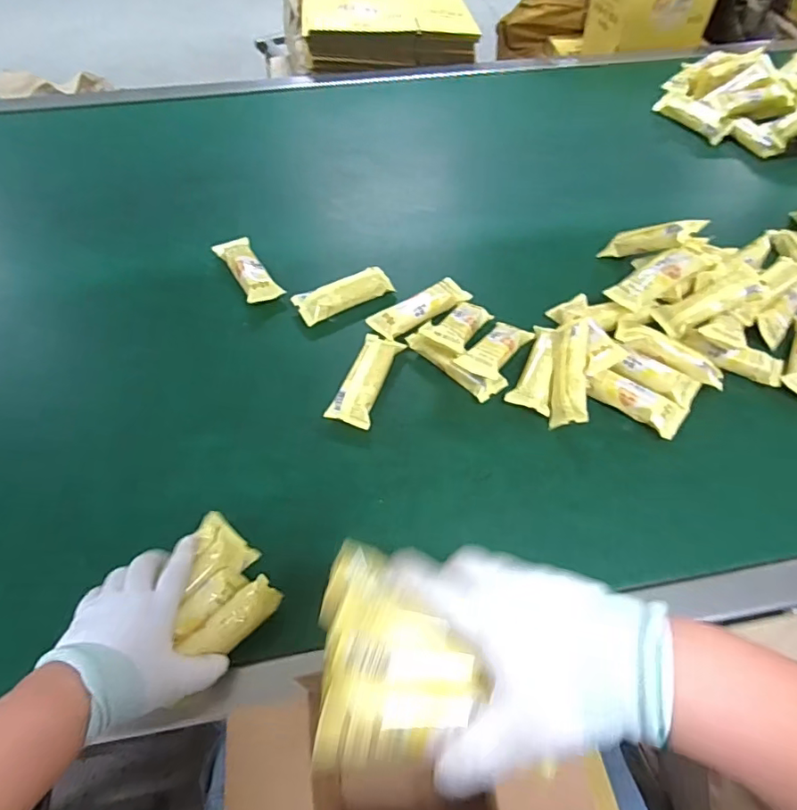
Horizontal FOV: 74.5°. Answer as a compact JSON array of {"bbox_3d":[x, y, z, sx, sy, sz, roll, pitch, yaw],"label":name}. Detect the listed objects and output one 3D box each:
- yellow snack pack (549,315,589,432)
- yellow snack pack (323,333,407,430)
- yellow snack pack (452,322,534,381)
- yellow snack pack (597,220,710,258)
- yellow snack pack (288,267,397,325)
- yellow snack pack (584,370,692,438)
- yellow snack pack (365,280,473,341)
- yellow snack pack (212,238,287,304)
[{"bbox_3d":[0.204,-0.041,0.623,0.036,0.036,0.135,9,70,3],"label":"yellow snack pack"},{"bbox_3d":[-0.038,-0.035,0.641,0.050,0.025,0.135,18,58,9],"label":"yellow snack pack"},{"bbox_3d":[0.124,-0.072,0.647,0.052,0.020,0.120,36,48,19],"label":"yellow snack pack"},{"bbox_3d":[0.350,-0.233,0.738,0.143,0.031,0.029,1,43,52],"label":"yellow snack pack"},{"bbox_3d":[-0.075,-0.155,0.722,0.133,0.021,0.046,-27,62,-18],"label":"yellow snack pack"},{"bbox_3d":[0.284,-0.007,0.626,0.112,0.025,0.047,33,62,17],"label":"yellow snack pack"},{"bbox_3d":[0.030,-0.130,0.703,0.138,0.022,0.050,-29,63,-19],"label":"yellow snack pack"},{"bbox_3d":[-0.213,-0.193,0.746,0.051,0.019,0.128,-29,63,-19],"label":"yellow snack pack"}]

